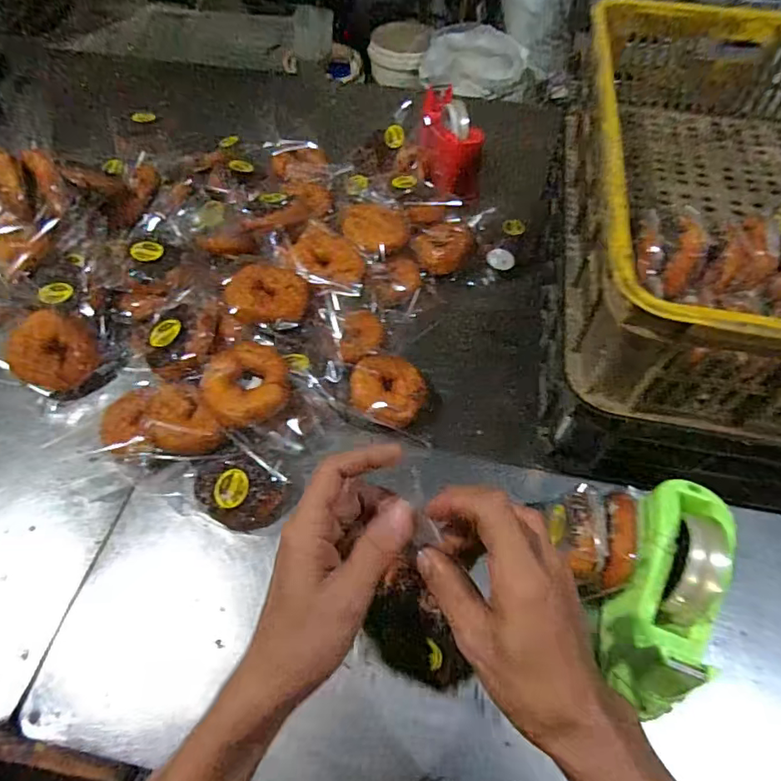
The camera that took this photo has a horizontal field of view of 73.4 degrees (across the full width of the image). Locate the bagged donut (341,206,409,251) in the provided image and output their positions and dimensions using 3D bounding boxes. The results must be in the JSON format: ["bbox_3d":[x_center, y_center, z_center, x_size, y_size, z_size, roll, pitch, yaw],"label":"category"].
[{"bbox_3d":[-0.022,-0.242,0.752,0.088,0.030,0.088,1,57,1],"label":"bagged donut"}]

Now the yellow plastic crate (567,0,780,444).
[{"bbox_3d":[0.420,-0.234,0.602,0.394,0.167,0.606,9,57,6],"label":"yellow plastic crate"}]

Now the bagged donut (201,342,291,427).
[{"bbox_3d":[-0.162,-0.005,0.591,0.094,0.041,0.088,0,57,0],"label":"bagged donut"}]

